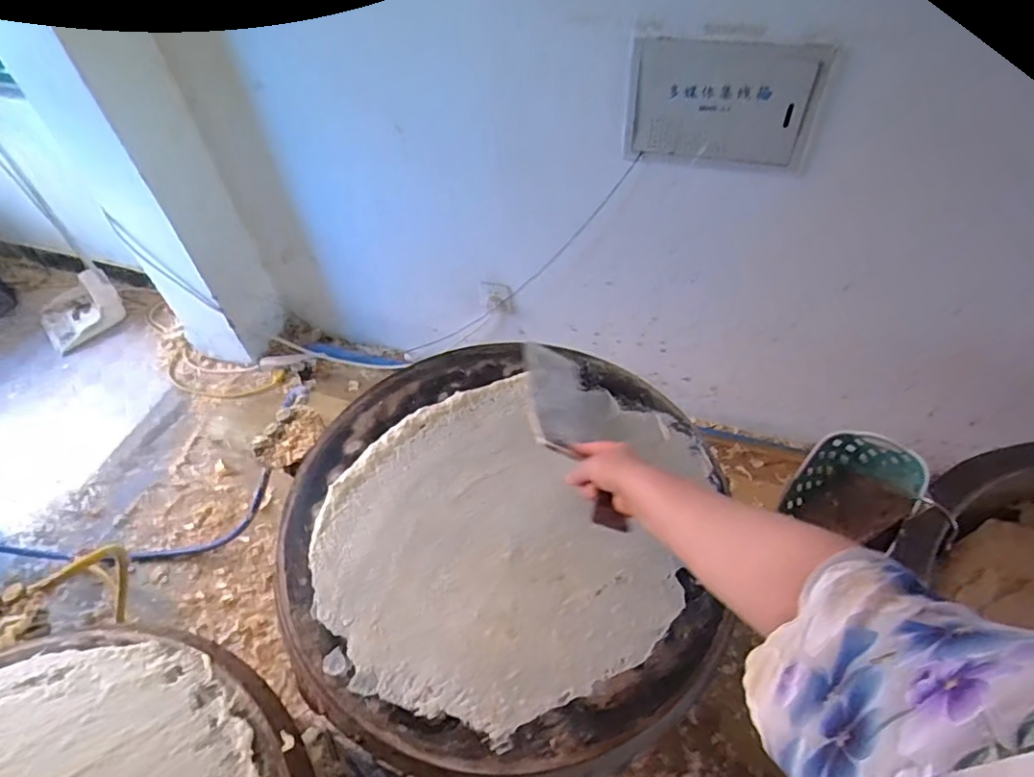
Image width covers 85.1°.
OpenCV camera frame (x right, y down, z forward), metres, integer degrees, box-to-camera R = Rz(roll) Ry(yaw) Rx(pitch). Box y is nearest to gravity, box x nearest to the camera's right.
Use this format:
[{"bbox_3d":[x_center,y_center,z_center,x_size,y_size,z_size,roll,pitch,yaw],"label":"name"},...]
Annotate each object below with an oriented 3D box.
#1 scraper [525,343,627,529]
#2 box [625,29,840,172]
[{"bbox_3d":[0.085,0.053,0.732,0.143,0.027,0.319,18,33,-17],"label":"scraper"},{"bbox_3d":[0.357,-0.501,0.997,0.320,0.218,0.025,19,54,17],"label":"box"}]

